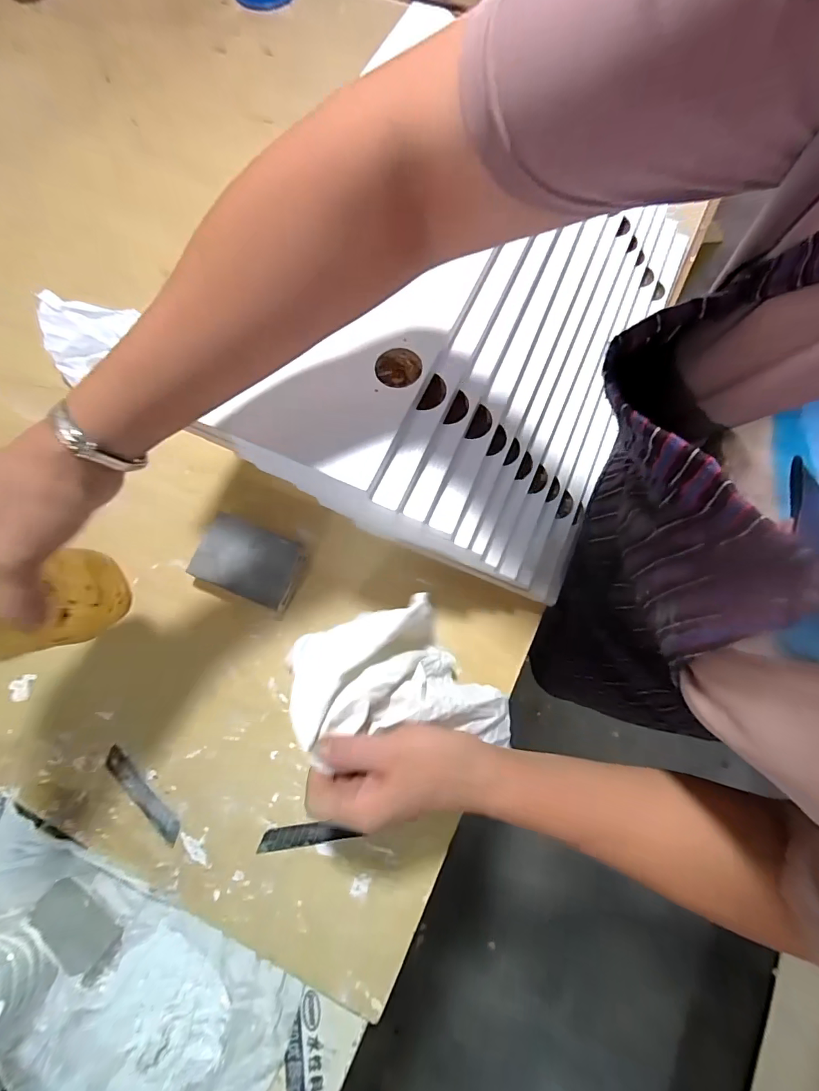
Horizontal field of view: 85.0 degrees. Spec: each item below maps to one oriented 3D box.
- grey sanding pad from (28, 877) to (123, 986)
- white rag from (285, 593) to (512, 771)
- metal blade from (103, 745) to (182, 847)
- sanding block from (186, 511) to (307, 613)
[{"bbox_3d":[-0.273,0.315,0.367,0.077,0.011,0.036,40,39,7],"label":"grey sanding pad"},{"bbox_3d":[-0.003,0.109,0.370,0.177,0.105,0.115,-5,73,-3],"label":"white rag"},{"bbox_3d":[-0.237,0.220,0.396,0.098,0.004,0.018,42,79,10],"label":"metal blade"},{"bbox_3d":[-0.156,0.017,0.445,0.101,0.029,0.068,21,74,5],"label":"sanding block"}]

